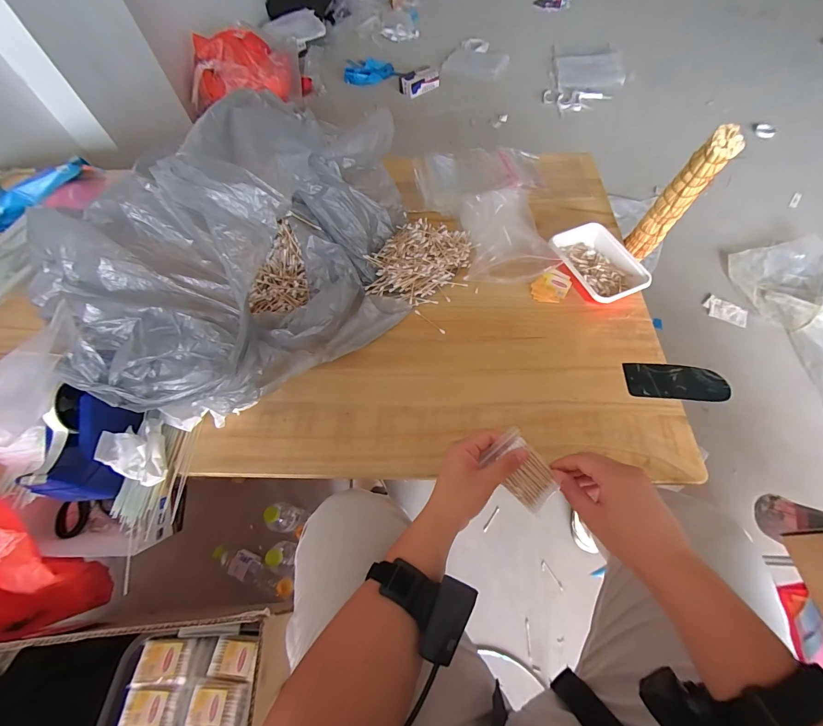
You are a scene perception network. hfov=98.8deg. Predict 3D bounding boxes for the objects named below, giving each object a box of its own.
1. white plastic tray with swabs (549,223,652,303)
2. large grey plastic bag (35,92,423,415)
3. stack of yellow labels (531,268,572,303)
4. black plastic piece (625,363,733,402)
[{"bbox_3d":[0.342,-0.189,0.659,0.127,0.037,0.179,-24,63,-10],"label":"white plastic tray with swabs"},{"bbox_3d":[-0.225,-0.180,0.570,0.362,0.270,0.576,36,69,20],"label":"large grey plastic bag"},{"bbox_3d":[0.258,-0.141,0.652,0.061,0.031,0.057,29,67,17],"label":"stack of yellow labels"},{"bbox_3d":[0.431,0.030,0.571,0.161,0.005,0.060,3,62,5],"label":"black plastic piece"}]

